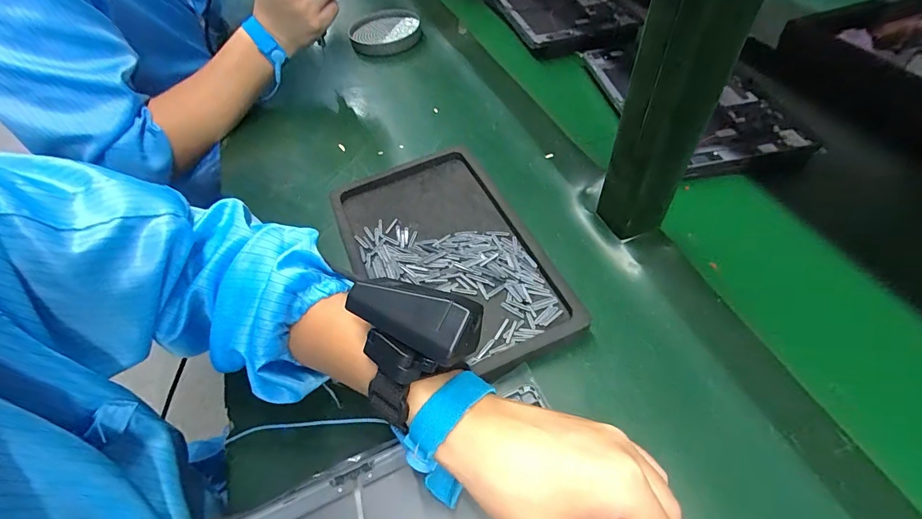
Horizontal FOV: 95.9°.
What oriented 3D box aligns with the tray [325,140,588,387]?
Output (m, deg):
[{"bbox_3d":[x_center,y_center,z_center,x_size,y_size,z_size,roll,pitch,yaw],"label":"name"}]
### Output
[{"bbox_3d":[-0.020,-0.012,0.375,0.150,0.017,0.259,-23,55,-10],"label":"tray"}]

